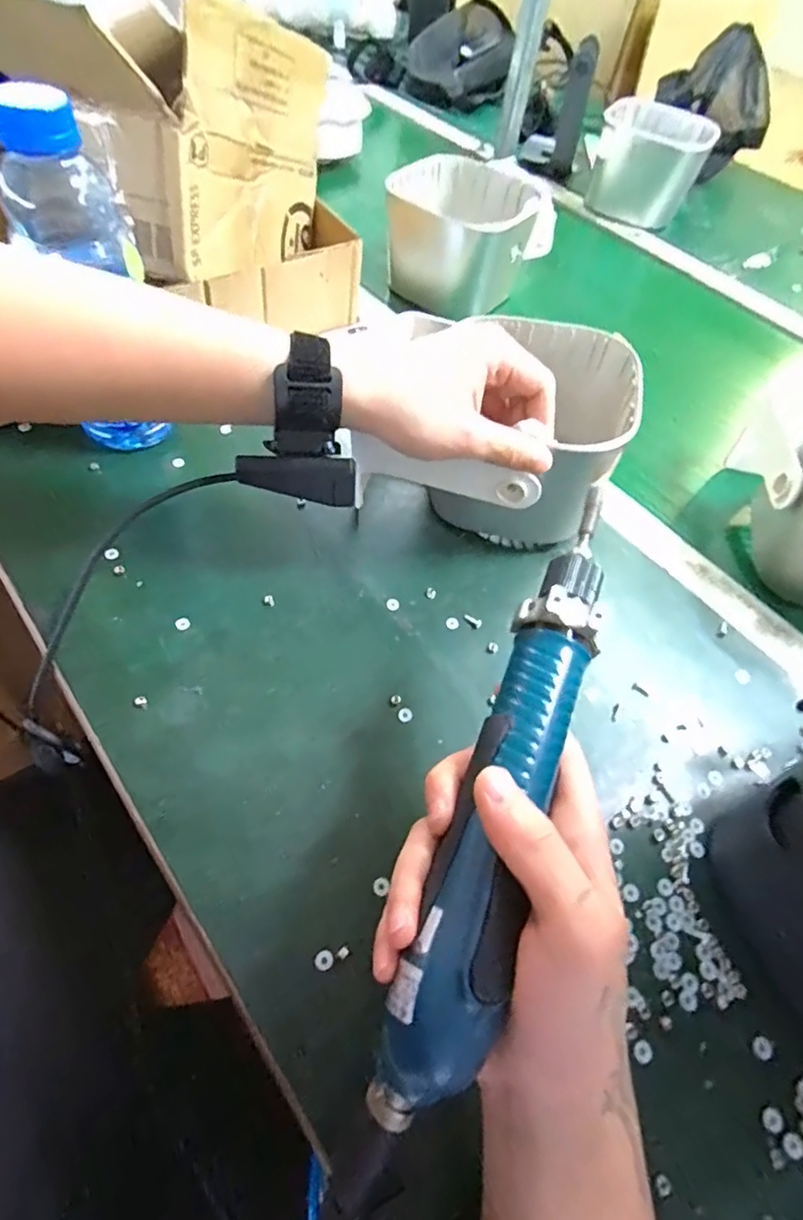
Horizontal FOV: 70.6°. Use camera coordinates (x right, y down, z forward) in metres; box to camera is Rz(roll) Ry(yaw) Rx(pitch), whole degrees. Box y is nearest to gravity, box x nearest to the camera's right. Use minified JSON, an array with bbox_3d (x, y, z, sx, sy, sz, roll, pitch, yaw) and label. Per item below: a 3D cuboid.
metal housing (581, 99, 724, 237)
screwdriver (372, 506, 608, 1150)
[{"bbox_3d":[0.350,-0.632,0.806,0.145,0.097,0.156,26,59,11],"label":"metal housing"},{"bbox_3d":[0.049,0.059,0.235,0.033,0.035,0.263,21,66,8],"label":"screwdriver"}]

